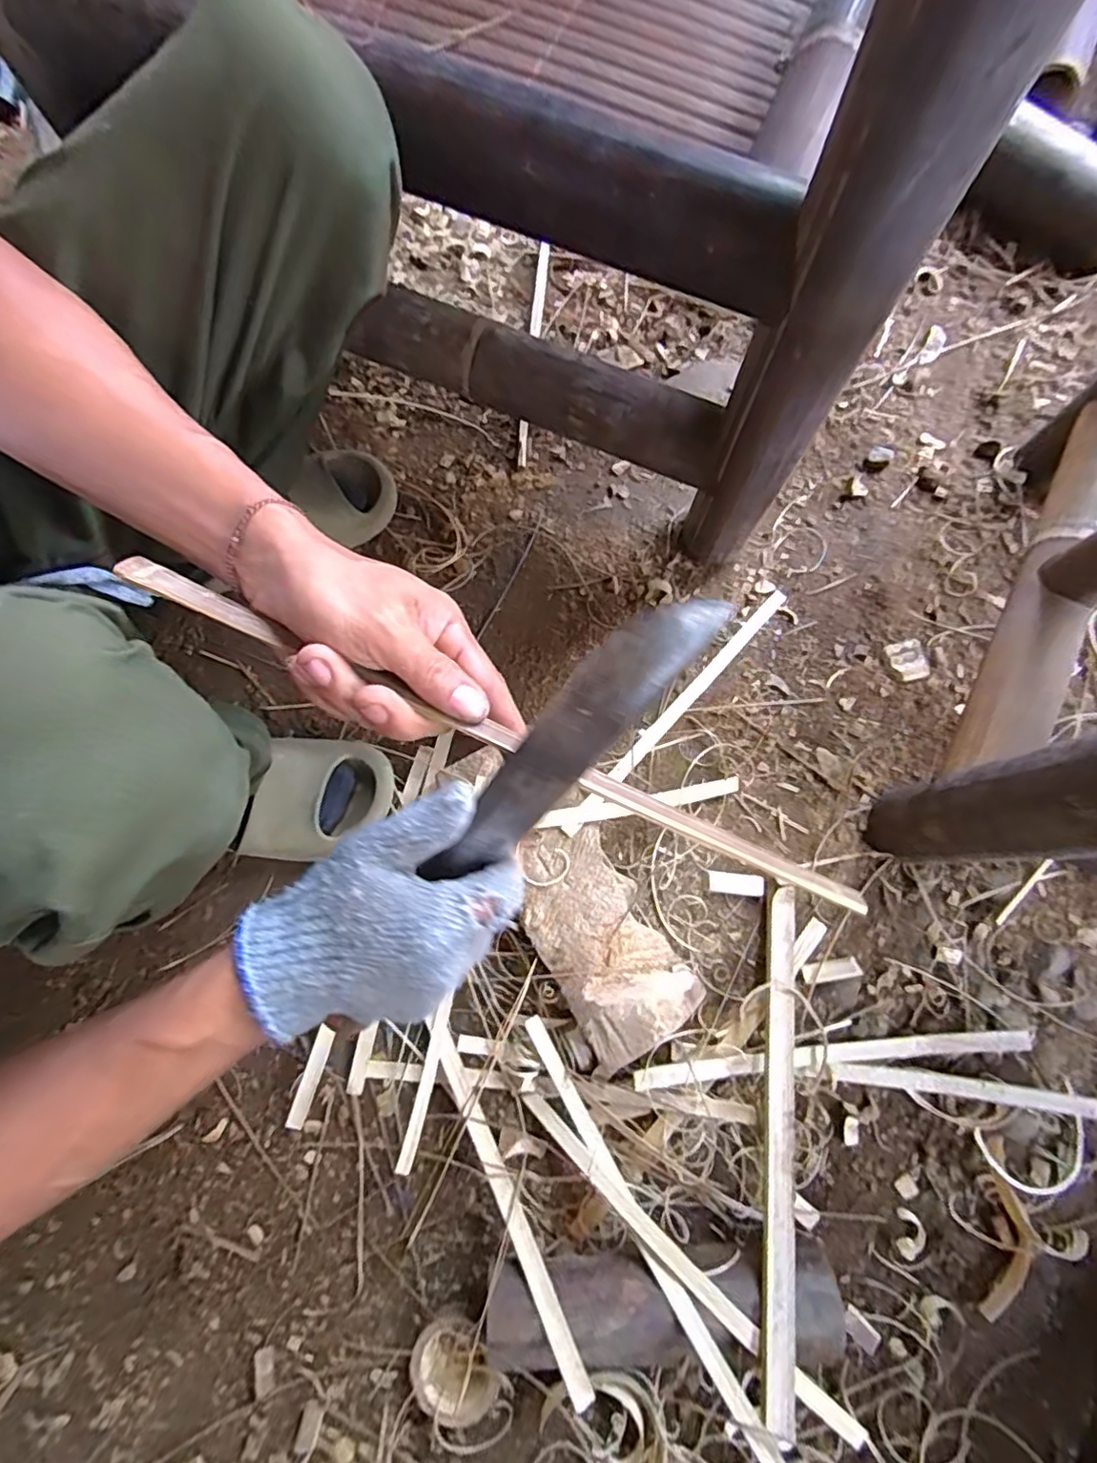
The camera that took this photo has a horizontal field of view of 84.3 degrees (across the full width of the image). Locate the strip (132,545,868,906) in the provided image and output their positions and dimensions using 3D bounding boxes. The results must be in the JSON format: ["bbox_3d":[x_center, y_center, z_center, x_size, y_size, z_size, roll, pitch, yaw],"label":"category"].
[{"bbox_3d":[-0.017,0.006,0.293,0.387,0.009,0.013,25,80,-5],"label":"strip"}]

